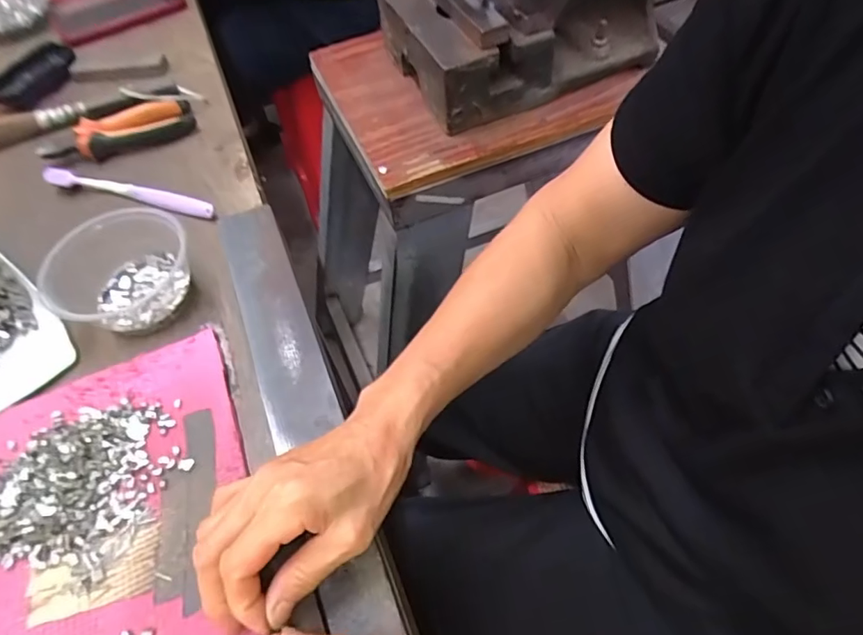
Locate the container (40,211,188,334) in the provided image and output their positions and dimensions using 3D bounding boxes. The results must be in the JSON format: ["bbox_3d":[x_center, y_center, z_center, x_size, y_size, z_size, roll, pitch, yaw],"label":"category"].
[{"bbox_3d":[-0.251,-0.036,0.412,0.116,0.051,0.095,-37,62,-20],"label":"container"}]

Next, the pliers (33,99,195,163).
[{"bbox_3d":[-0.325,-0.192,0.539,0.147,0.023,0.049,-25,58,-13],"label":"pliers"}]

